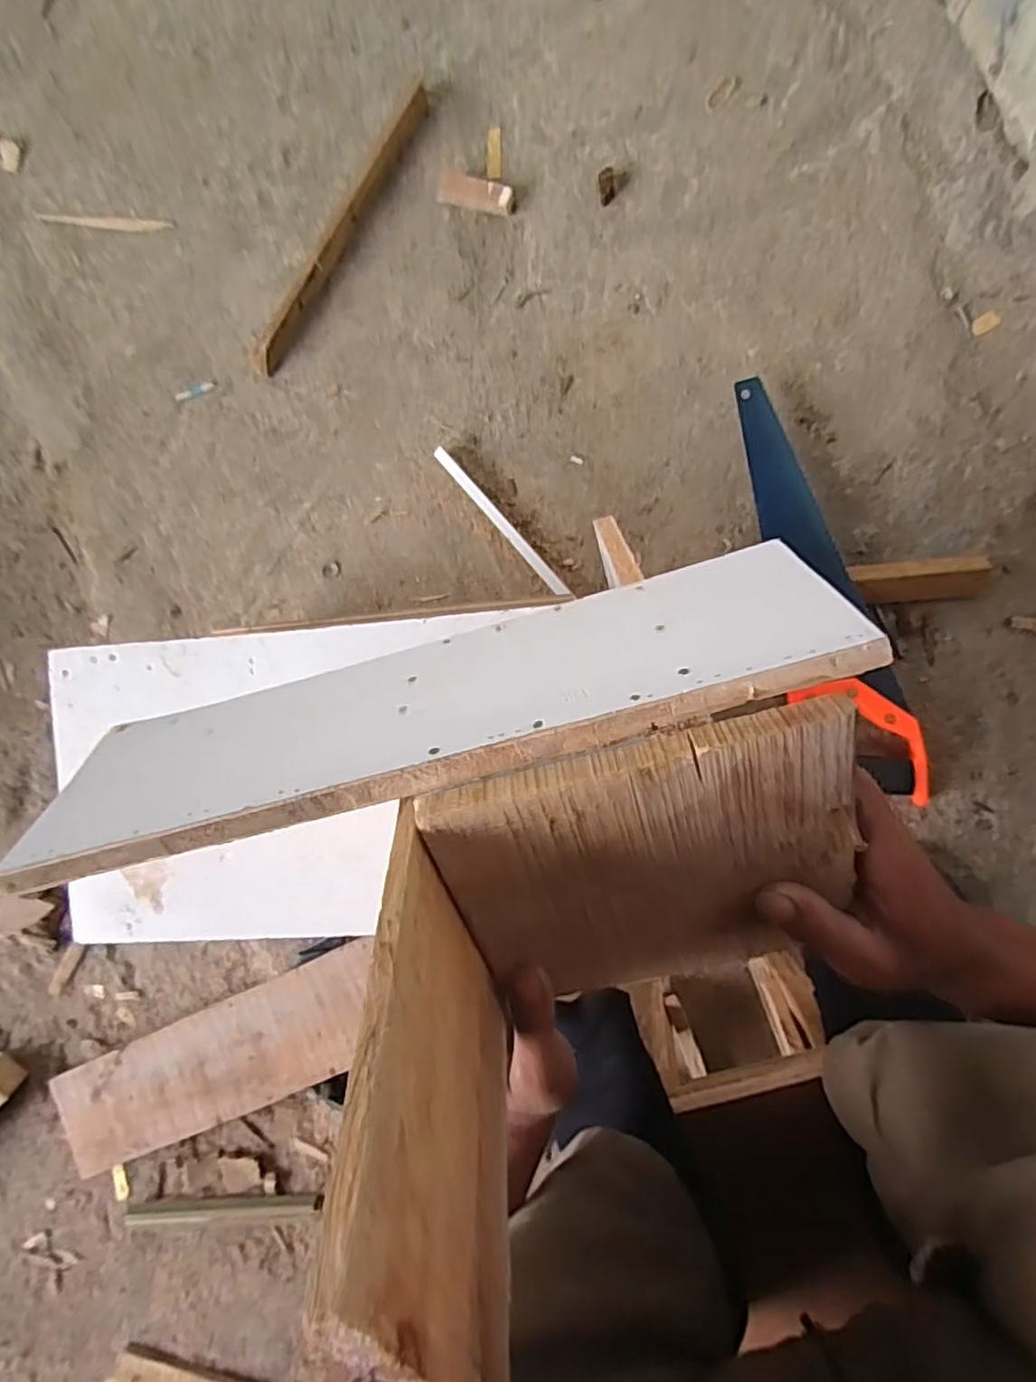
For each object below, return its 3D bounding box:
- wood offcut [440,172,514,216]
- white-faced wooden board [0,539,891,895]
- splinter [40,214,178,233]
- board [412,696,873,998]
[{"bbox_3d":[-0.046,-0.544,0.730,0.087,0.013,0.031,17,92,8],"label":"wood offcut"},{"bbox_3d":[-0.047,0.007,0.334,0.393,0.117,0.017,-15,121,7],"label":"white-faced wooden board"},{"bbox_3d":[-0.493,-0.556,0.794,0.178,0.004,0.018,9,91,8],"label":"splinter"},{"bbox_3d":[0.062,0.082,0.306,0.174,0.015,0.138,-15,121,7],"label":"board"}]

